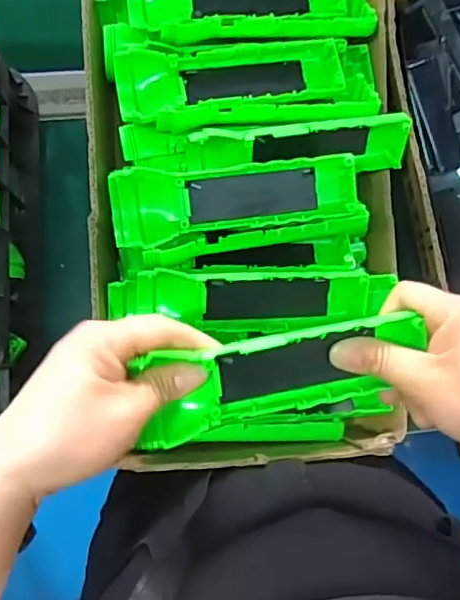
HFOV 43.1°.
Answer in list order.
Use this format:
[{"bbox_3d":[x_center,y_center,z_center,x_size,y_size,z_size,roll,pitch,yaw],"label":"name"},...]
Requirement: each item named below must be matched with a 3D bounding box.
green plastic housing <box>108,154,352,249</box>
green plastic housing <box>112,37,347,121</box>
[{"bbox_3d":[0.003,-0.071,0.404,0.166,0.035,0.048,-10,86,-6],"label":"green plastic housing"},{"bbox_3d":[0.006,-0.158,0.415,0.168,0.028,0.050,-9,86,-6],"label":"green plastic housing"}]

